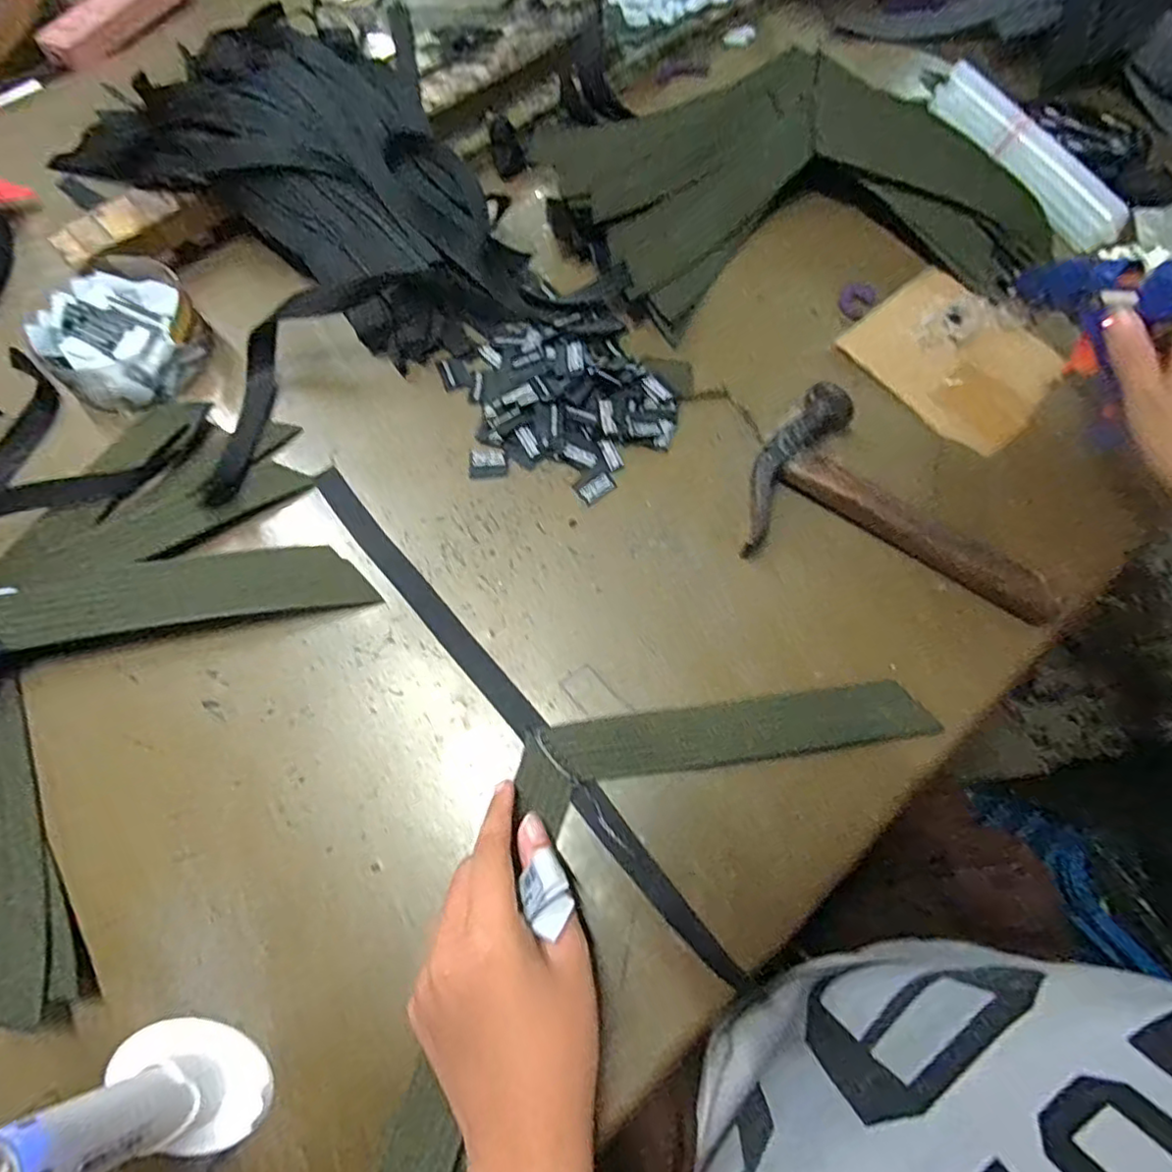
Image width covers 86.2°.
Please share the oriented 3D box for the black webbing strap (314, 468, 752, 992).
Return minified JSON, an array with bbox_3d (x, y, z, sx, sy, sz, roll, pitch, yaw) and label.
[{"bbox_3d":[-0.047,0.061,0.346,0.018,0.010,0.363,-38,76,-14],"label":"black webbing strap"}]

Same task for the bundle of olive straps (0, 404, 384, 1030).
[{"bbox_3d":[-0.273,0.057,0.334,0.192,0.025,0.358,27,71,10],"label":"bundle of olive straps"}]

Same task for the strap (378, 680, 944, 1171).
[{"bbox_3d":[0.015,0.132,0.320,0.347,0.006,0.130,-39,76,-14],"label":"strap"}]

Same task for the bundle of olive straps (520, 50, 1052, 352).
[{"bbox_3d":[0.160,-0.300,0.459,0.358,0.051,0.197,-9,69,-4],"label":"bundle of olive straps"}]

